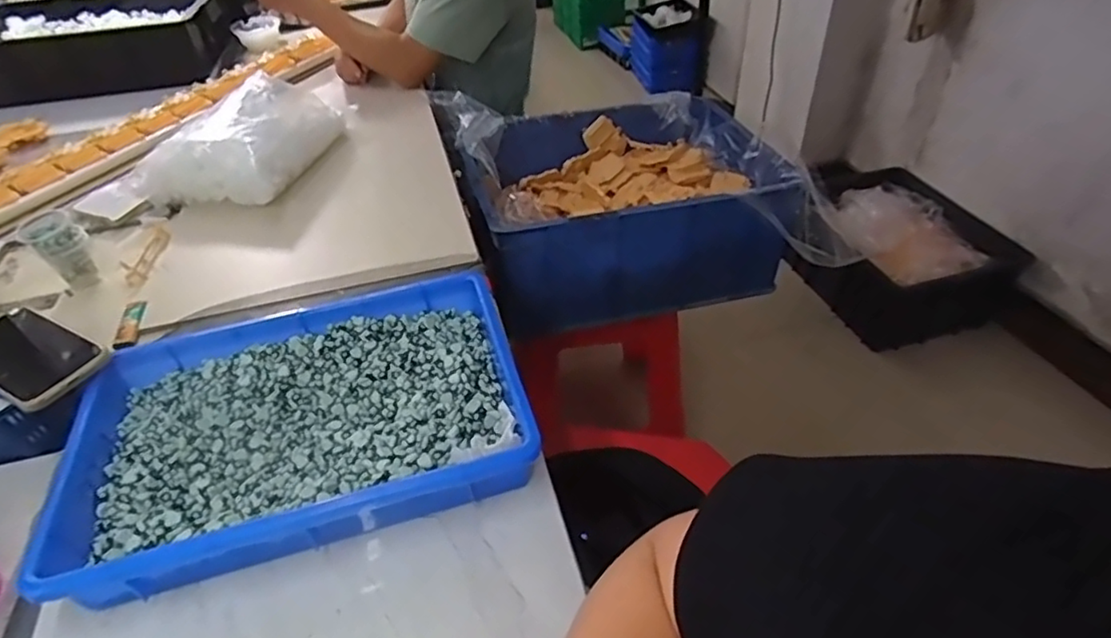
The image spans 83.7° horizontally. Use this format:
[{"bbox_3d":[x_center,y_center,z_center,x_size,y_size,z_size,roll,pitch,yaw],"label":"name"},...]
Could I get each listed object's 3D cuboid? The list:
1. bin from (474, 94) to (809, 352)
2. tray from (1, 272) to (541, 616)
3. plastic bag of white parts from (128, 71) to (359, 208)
[{"bbox_3d":[0.122,-0.217,1.183,0.509,0.222,0.426,-7,41,-8],"label":"bin"},{"bbox_3d":[-0.221,0.089,0.555,0.370,0.064,0.253,-13,43,-11],"label":"tray"},{"bbox_3d":[-0.486,-0.294,0.978,0.212,0.086,0.290,6,40,8],"label":"plastic bag of white parts"}]

